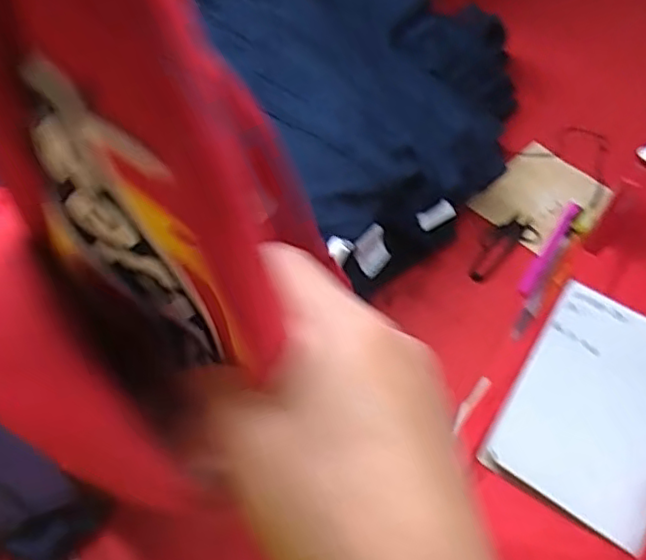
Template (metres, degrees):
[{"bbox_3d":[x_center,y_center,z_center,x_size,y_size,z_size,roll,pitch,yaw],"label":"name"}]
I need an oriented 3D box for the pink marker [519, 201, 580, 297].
[{"bbox_3d":[0.219,-0.030,0.613,0.014,0.008,0.123,29,55,18],"label":"pink marker"}]

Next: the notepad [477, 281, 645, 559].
[{"bbox_3d":[0.226,0.099,0.518,0.127,0.014,0.200,29,55,18],"label":"notepad"}]

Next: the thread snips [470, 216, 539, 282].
[{"bbox_3d":[0.172,-0.033,0.619,0.095,0.008,0.031,-31,60,-25],"label":"thread snips"}]

